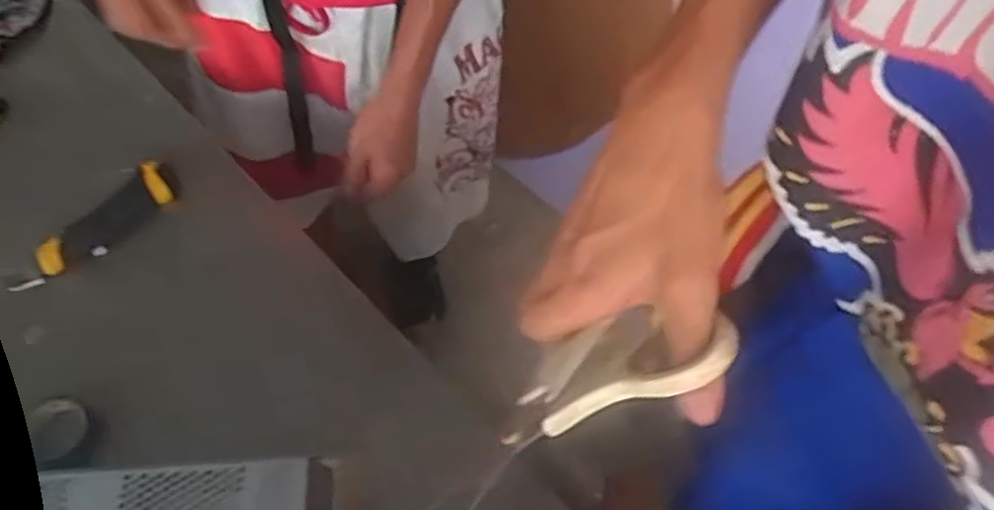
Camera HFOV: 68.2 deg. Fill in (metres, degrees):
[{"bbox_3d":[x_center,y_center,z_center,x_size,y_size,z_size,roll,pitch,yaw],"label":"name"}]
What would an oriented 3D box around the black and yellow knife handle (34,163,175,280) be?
[{"bbox_3d":[-0.355,-0.035,0.667,0.045,0.024,0.133,34,61,20],"label":"black and yellow knife handle"}]

